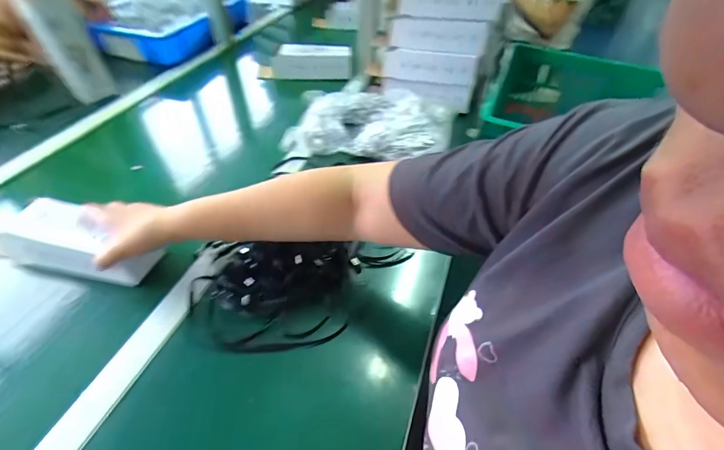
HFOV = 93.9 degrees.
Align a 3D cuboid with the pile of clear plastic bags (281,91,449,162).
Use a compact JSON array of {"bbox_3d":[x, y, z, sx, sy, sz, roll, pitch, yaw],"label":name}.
[{"bbox_3d":[0.015,-0.201,0.672,0.319,0.067,0.197,6,48,3],"label":"pile of clear plastic bags"}]

